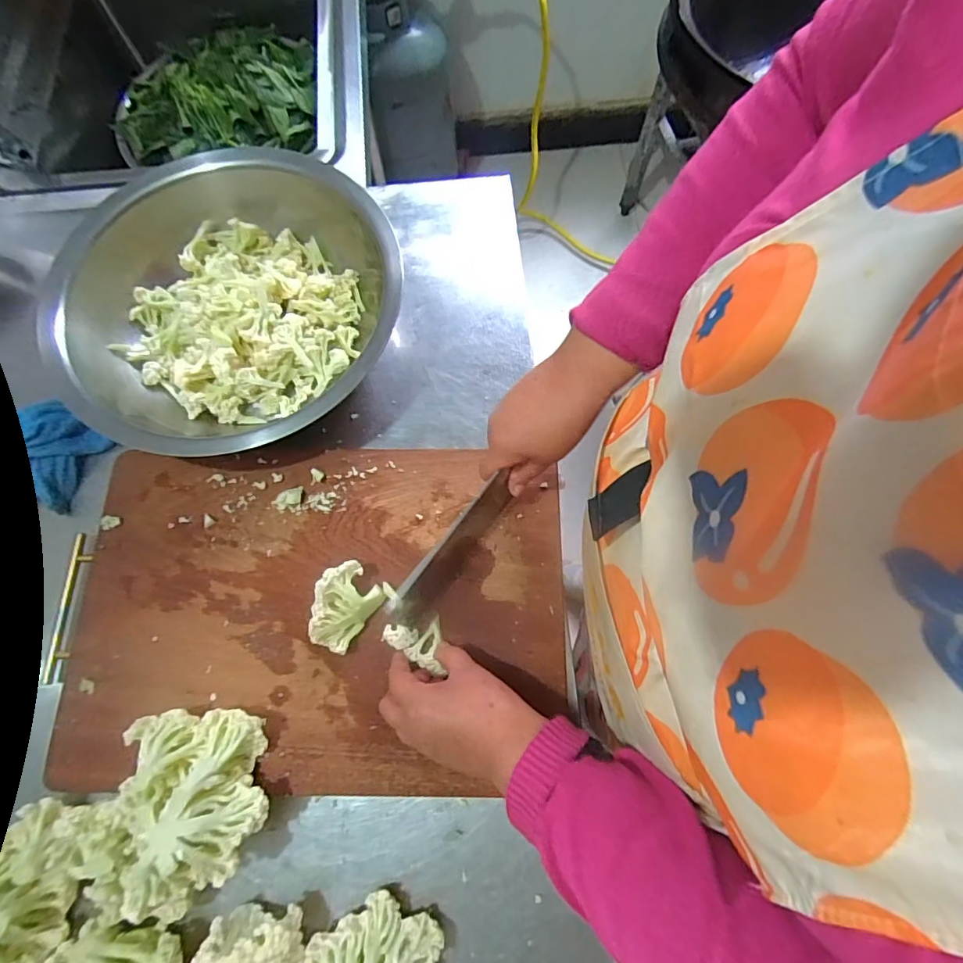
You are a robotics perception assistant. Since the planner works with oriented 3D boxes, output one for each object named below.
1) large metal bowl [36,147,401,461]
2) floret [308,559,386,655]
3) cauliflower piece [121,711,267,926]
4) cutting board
[{"bbox_3d":[-0.285,-0.183,0.569,0.375,0.135,0.348,0,75,0],"label":"large metal bowl"},{"bbox_3d":[-0.129,0.116,0.473,0.050,0.049,0.076,33,76,11],"label":"floret"},{"bbox_3d":[-0.239,0.261,0.420,0.115,0.073,0.136,-11,73,-2],"label":"cauliflower piece"},{"bbox_3d":[-0.155,0.123,0.503,0.462,0.032,0.321,-1,75,0],"label":"cutting board"}]

